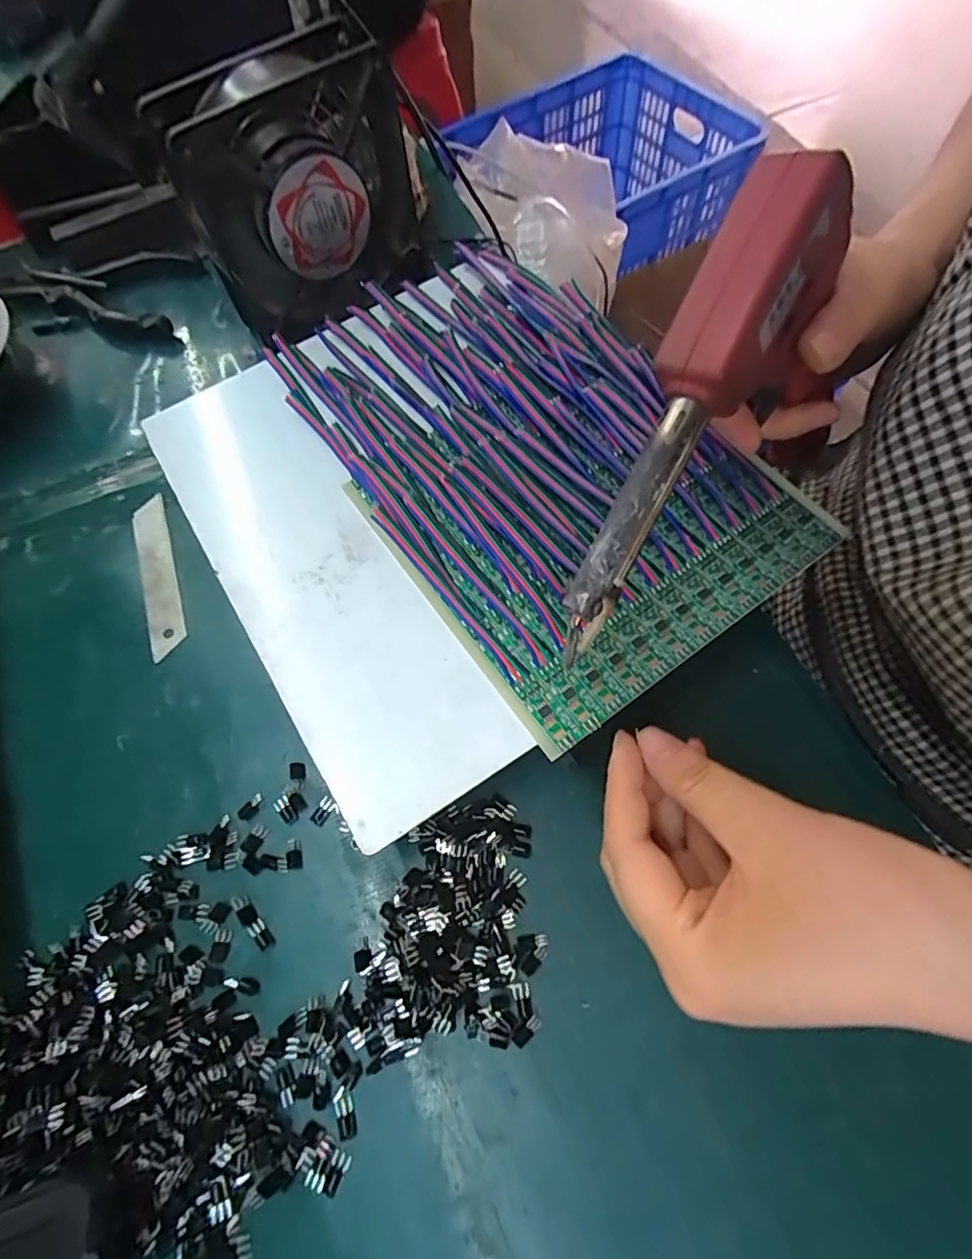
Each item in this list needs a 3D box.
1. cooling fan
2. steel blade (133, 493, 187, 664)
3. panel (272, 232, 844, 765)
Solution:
[{"bbox_3d":[-0.106,-0.247,0.325,0.126,0.115,0.050,-38,69,-15],"label":"cooling fan"},{"bbox_3d":[-0.174,-0.030,0.302,0.017,0.004,0.097,-18,68,-11],"label":"steel blade"},{"bbox_3d":[0.015,-0.092,0.272,0.159,0.025,0.255,-34,68,-14],"label":"panel"}]

